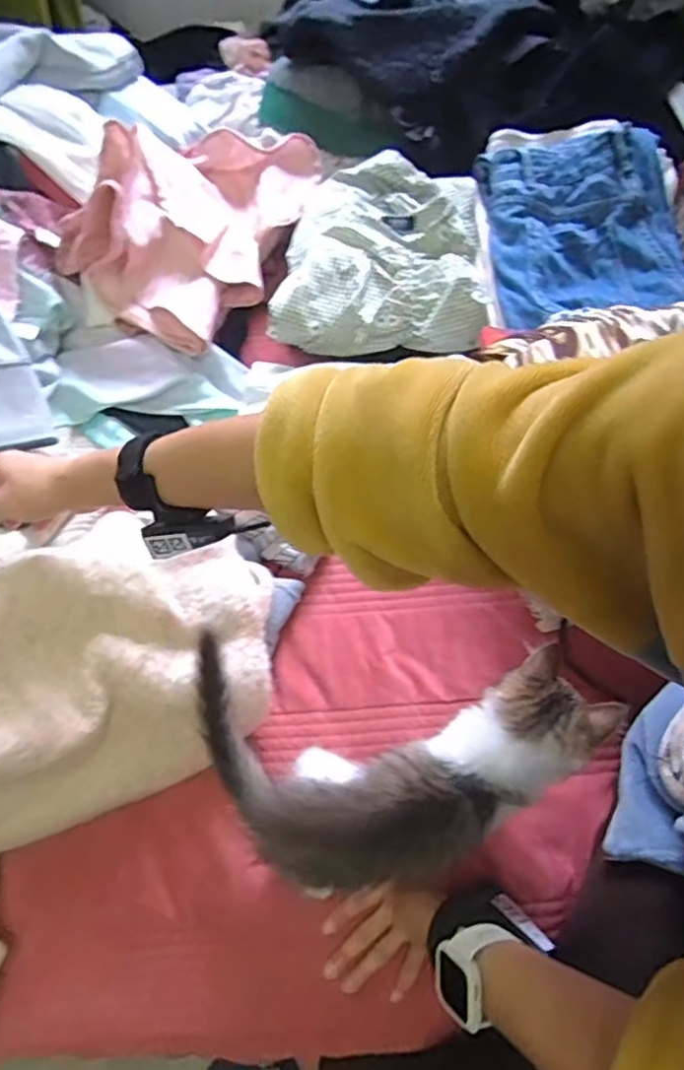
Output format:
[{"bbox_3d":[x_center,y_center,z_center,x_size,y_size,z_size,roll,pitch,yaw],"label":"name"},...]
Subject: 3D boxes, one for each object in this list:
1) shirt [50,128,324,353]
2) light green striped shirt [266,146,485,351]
[{"bbox_3d":[-0.180,-0.427,0.800,0.210,0.136,0.362,22,67,11],"label":"shirt"},{"bbox_3d":[0.060,-0.360,0.804,0.255,0.060,0.286,8,65,5],"label":"light green striped shirt"}]

